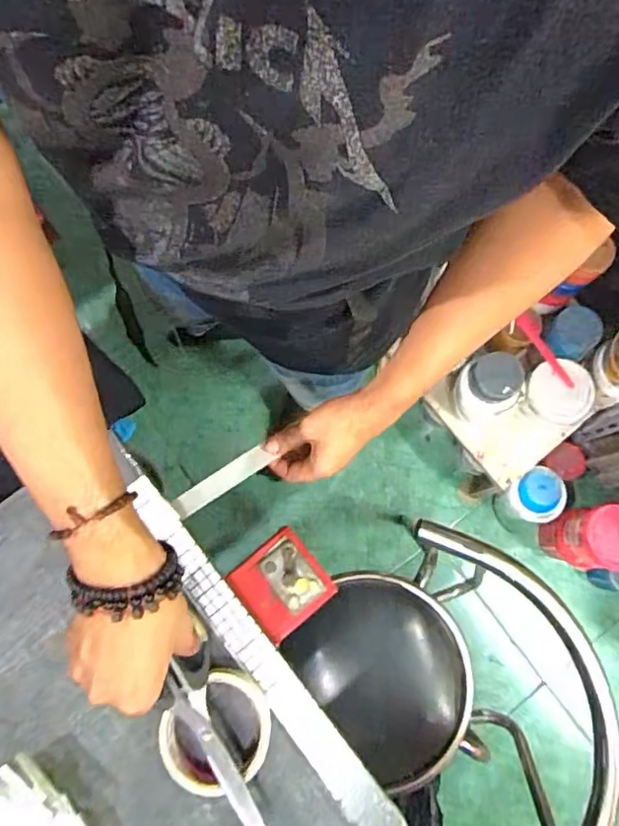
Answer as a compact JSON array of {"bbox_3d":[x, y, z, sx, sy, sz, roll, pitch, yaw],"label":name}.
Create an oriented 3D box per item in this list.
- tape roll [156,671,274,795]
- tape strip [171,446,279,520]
[{"bbox_3d":[-0.079,0.265,0.458,0.089,0.029,0.083,0,78,-1],"label":"tape roll"},{"bbox_3d":[-0.089,0.069,0.556,0.114,0.011,0.023,-33,79,-33],"label":"tape strip"}]

